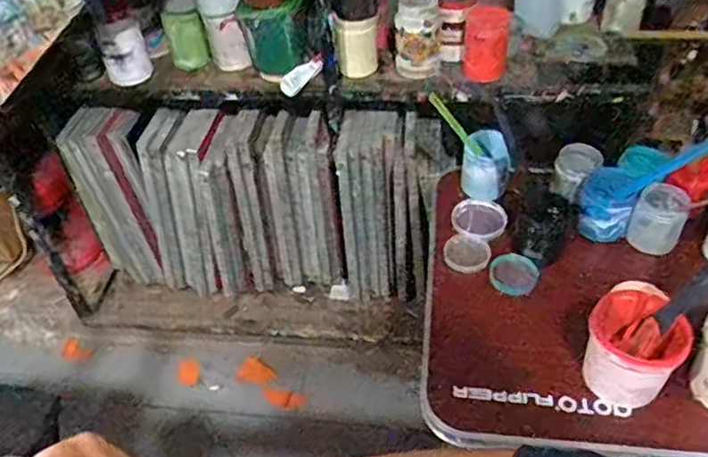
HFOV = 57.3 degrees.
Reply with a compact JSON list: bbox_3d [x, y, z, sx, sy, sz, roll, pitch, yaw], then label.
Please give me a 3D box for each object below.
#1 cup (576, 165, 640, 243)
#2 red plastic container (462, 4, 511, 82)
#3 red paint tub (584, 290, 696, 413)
[{"bbox_3d":[0.452,-0.048,1.168,0.092,0.095,0.105,10,49,15],"label":"cup"},{"bbox_3d":[0.285,-0.400,1.393,0.094,0.148,0.091,6,48,11],"label":"red plastic container"},{"bbox_3d":[0.404,0.169,0.947,0.133,0.109,0.153,14,50,17],"label":"red paint tub"}]

